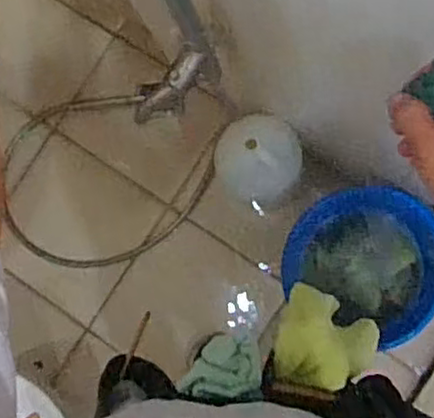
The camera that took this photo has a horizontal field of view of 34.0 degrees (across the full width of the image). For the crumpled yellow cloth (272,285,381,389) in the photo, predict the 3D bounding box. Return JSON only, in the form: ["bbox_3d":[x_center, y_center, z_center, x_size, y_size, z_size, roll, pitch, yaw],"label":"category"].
[{"bbox_3d":[0.114,0.135,0.730,0.097,0.086,0.090,15,87,9],"label":"crumpled yellow cloth"}]

